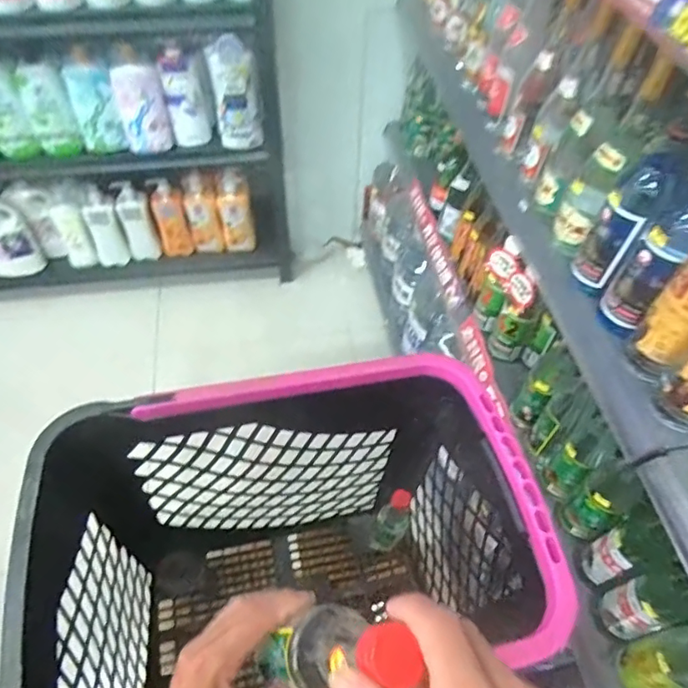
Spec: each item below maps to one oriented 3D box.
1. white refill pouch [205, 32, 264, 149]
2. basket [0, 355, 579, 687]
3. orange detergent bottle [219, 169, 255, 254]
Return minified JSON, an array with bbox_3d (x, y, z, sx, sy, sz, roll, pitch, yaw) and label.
[{"bbox_3d":[-0.270,-0.611,1.348,0.111,0.269,0.058,-4,53,-5],"label":"white refill pouch"},{"bbox_3d":[-0.063,0.330,0.786,0.585,0.495,0.374,-7,53,-7],"label":"basket"},{"bbox_3d":[-0.328,-0.392,1.658,0.098,0.261,0.072,-8,53,-8],"label":"orange detergent bottle"}]

